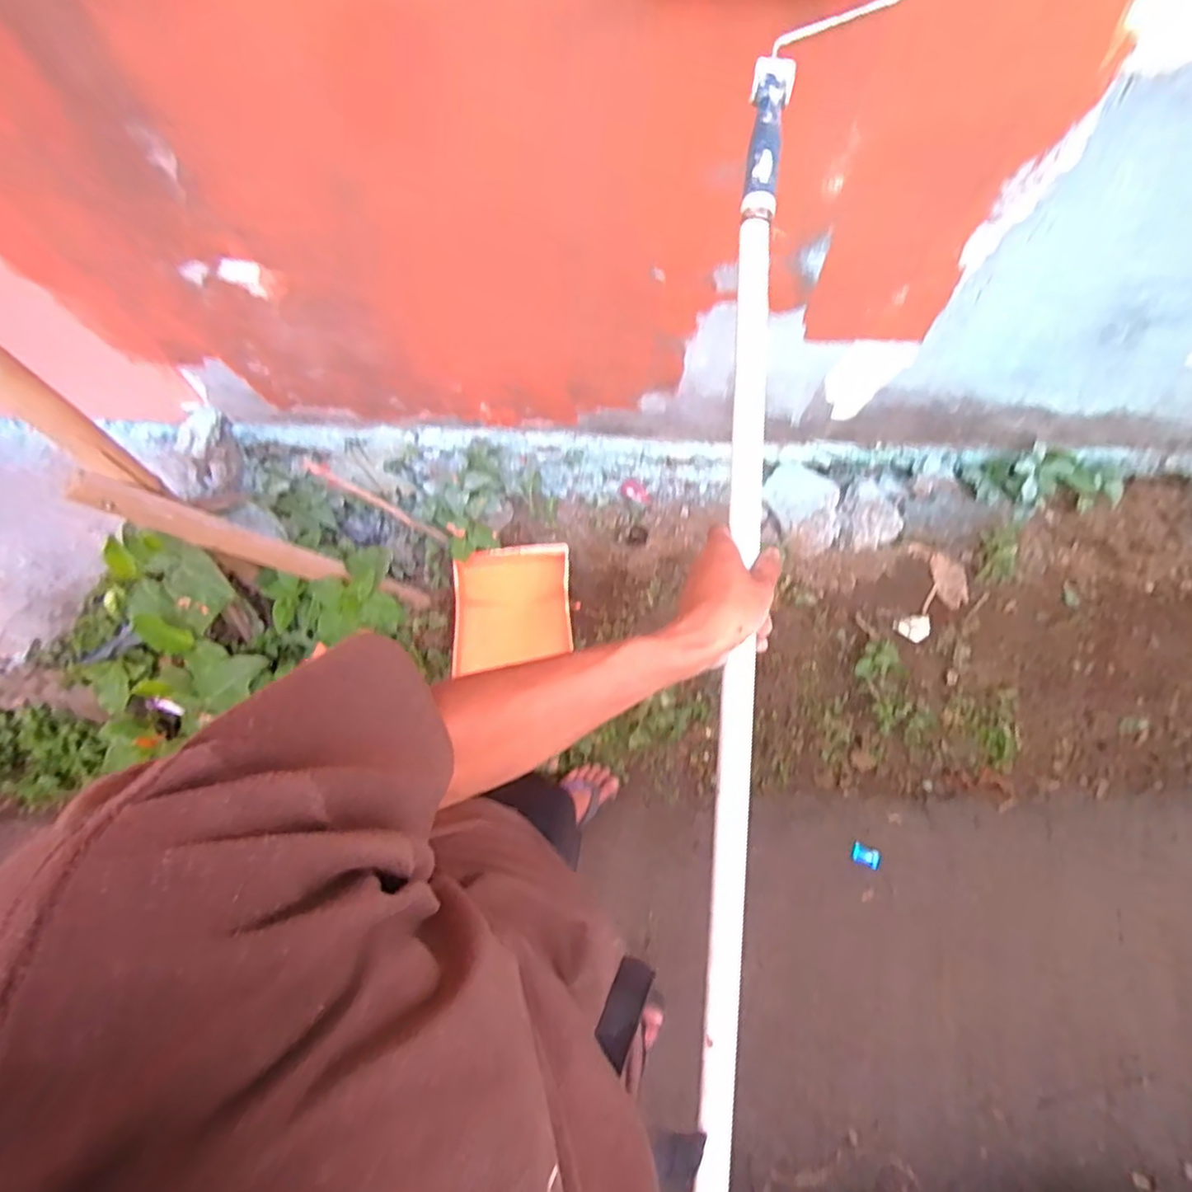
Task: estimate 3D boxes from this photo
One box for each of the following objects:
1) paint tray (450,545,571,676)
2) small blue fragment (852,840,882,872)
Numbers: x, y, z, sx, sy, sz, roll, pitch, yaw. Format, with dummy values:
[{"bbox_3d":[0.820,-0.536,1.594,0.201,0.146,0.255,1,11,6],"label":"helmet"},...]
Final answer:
[{"bbox_3d":[-0.198,0.028,1.543,0.299,0.063,0.293,-8,71,0],"label":"paint tray"},{"bbox_3d":[0.584,0.563,1.398,0.060,0.006,0.042,24,77,8],"label":"small blue fragment"}]

